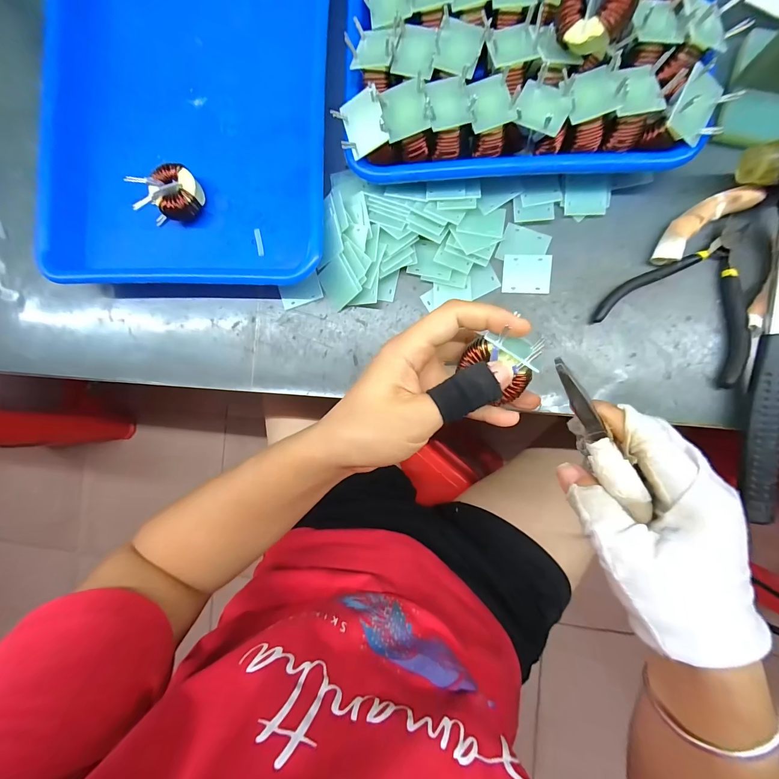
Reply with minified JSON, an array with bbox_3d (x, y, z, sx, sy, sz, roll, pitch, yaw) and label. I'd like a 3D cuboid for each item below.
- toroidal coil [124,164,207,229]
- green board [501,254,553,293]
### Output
[{"bbox_3d":[-0.182,-0.162,0.283,0.048,0.030,0.036,-18,88,7],"label":"toroidal coil"},{"bbox_3d":[0.105,-0.089,0.260,0.035,0.004,0.029,3,91,8],"label":"green board"}]

